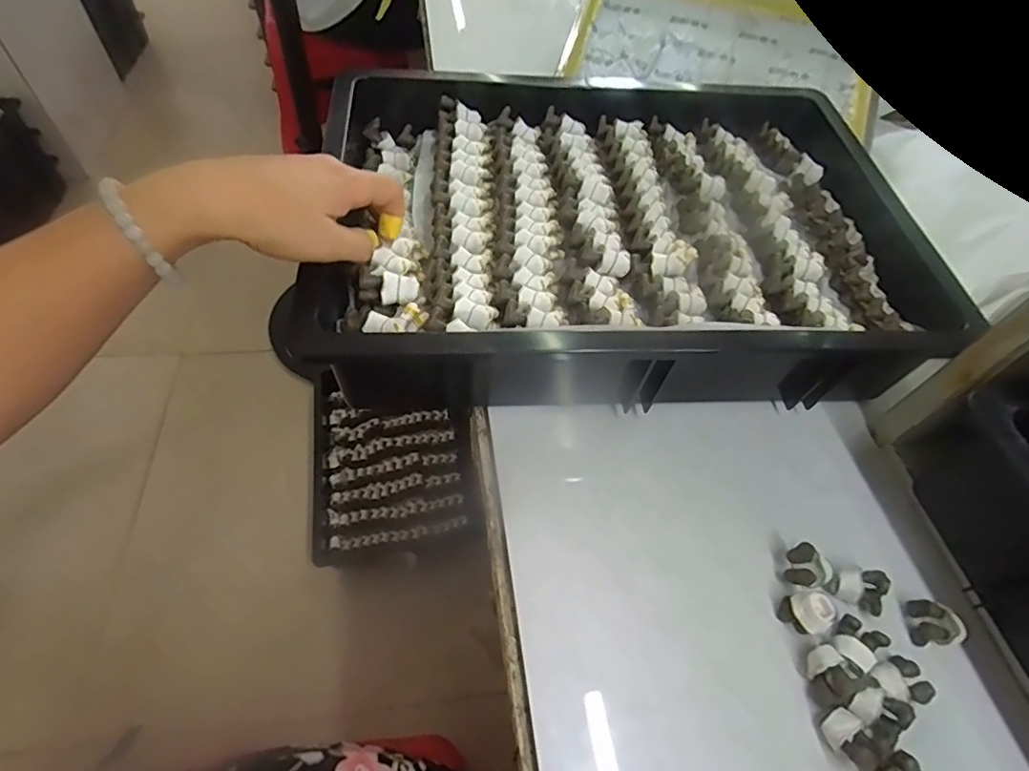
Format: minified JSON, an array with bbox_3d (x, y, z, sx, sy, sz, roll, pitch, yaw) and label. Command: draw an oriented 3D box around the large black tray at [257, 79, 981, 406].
[{"bbox_3d":[0.085,-0.139,0.462,0.440,0.087,0.353,-3,56,-3],"label":"large black tray"}]

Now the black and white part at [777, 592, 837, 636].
[{"bbox_3d":[0.174,0.134,0.323,0.023,0.023,0.019,38,61,19],"label":"black and white part"}]

